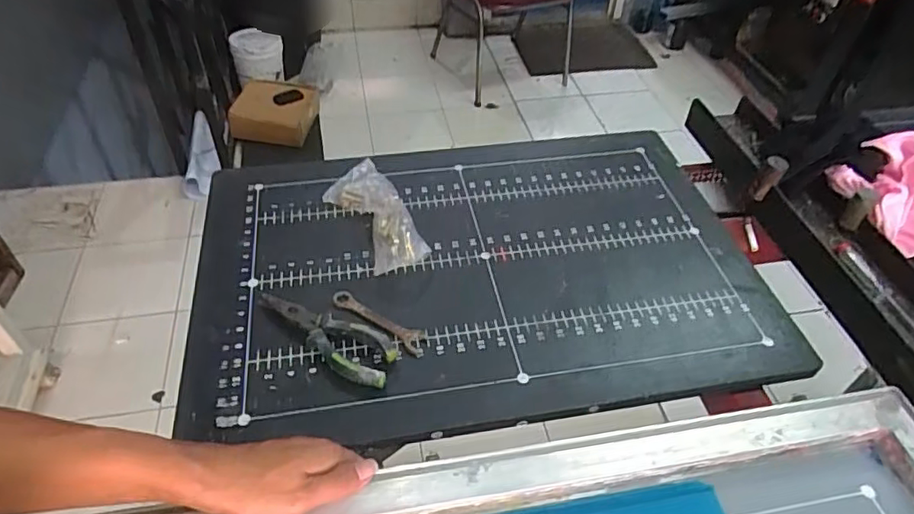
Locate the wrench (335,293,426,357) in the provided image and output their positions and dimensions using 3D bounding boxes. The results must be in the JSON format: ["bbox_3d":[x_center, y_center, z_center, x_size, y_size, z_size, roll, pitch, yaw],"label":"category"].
[{"bbox_3d":[-0.077,0.062,0.581,0.112,0.008,0.024,28,51,22],"label":"wrench"}]

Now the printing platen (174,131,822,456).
[{"bbox_3d":[0.021,0.001,0.644,0.573,0.026,0.383,-7,47,-9],"label":"printing platen"}]

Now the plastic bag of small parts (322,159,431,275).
[{"bbox_3d":[-0.093,-0.052,0.675,0.073,0.034,0.166,-23,51,-22],"label":"plastic bag of small parts"}]

